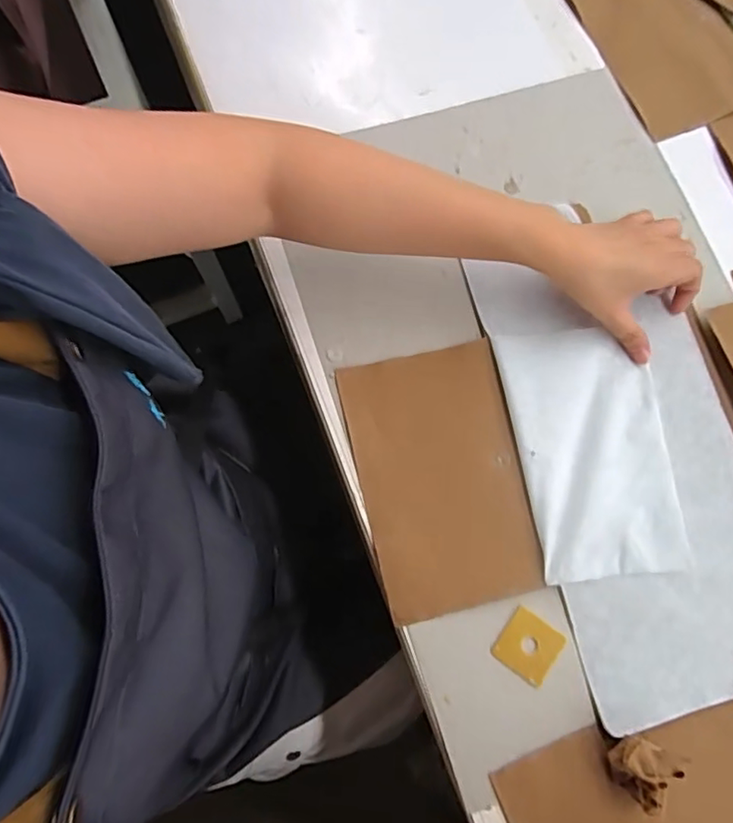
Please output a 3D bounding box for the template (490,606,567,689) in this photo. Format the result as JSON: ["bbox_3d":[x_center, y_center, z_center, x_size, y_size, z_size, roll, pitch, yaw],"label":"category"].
[{"bbox_3d":[0.121,0.176,0.431,0.042,0.004,0.043,36,79,7],"label":"template"}]

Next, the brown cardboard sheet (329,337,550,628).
[{"bbox_3d":[0.059,0.051,0.460,0.125,0.008,0.200,-12,77,-3],"label":"brown cardboard sheet"}]

